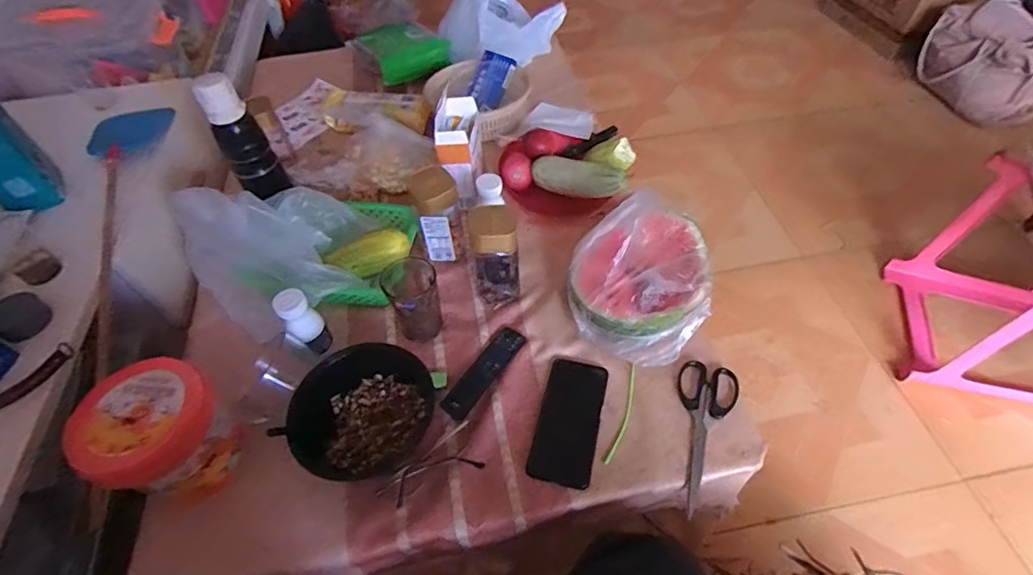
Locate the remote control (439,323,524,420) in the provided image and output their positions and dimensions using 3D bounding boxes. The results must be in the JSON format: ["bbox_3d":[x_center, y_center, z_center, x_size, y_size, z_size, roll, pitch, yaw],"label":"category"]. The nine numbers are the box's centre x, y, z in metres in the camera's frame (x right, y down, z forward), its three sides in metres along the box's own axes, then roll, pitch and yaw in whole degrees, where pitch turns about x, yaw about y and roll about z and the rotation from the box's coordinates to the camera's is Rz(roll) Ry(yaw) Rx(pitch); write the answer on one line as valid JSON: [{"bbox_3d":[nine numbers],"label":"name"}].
[{"bbox_3d":[-0.043,0.112,0.689,0.040,0.014,0.146,27,58,22],"label":"remote control"}]

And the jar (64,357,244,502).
[{"bbox_3d":[-0.403,0.169,0.590,0.126,0.123,0.128,-2,52,2],"label":"jar"}]

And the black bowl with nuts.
[{"bbox_3d":[-0.184,0.149,0.624,0.145,0.067,0.174,26,58,22],"label":"black bowl with nuts"}]

